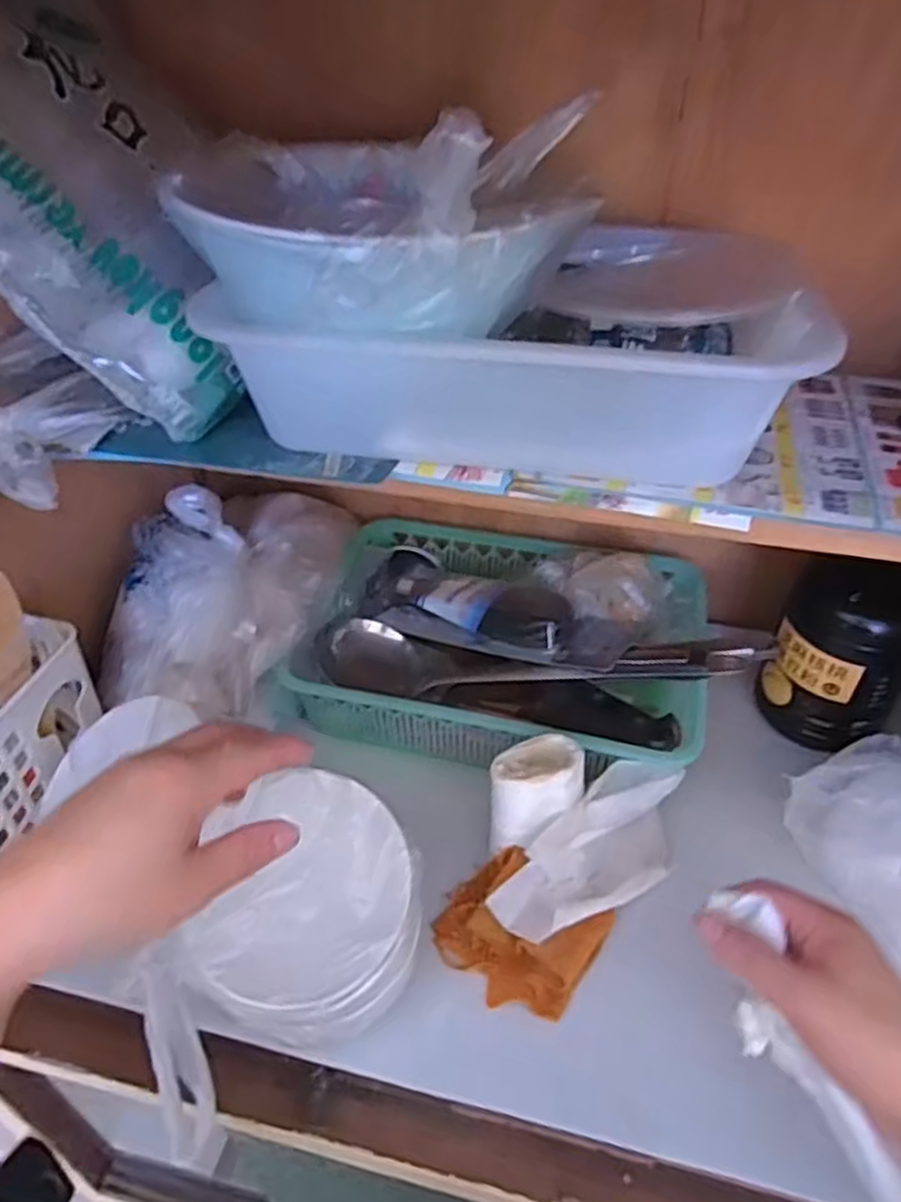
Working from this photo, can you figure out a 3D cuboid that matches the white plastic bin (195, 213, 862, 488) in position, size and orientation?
[{"bbox_3d":[0.046,-0.156,0.457,0.296,0.084,0.214,7,39,10],"label":"white plastic bin"}]

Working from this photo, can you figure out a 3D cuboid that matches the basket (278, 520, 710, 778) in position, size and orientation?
[{"bbox_3d":[0.048,0.028,0.641,0.314,0.081,0.241,9,40,11],"label":"basket"}]

